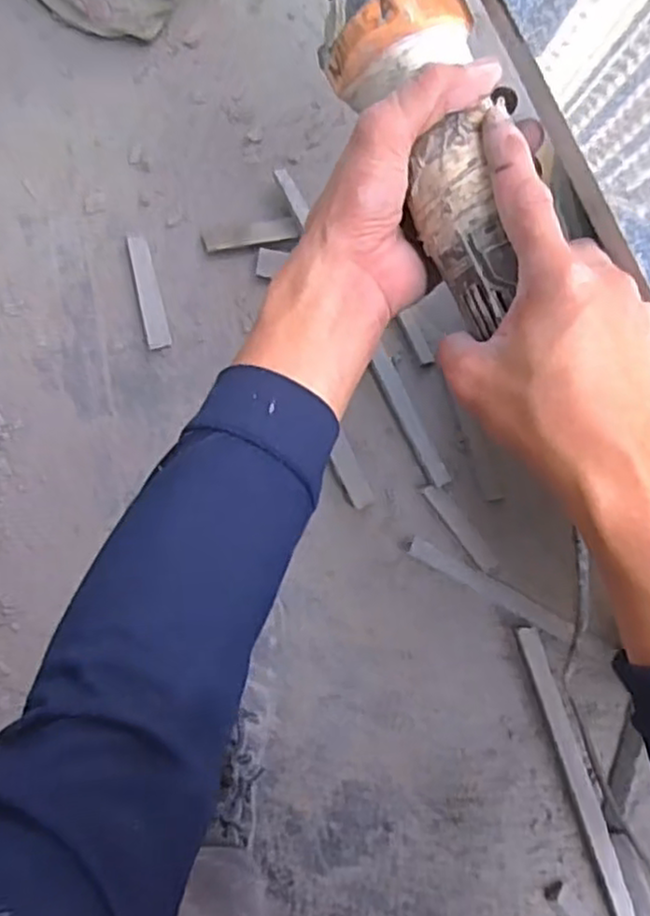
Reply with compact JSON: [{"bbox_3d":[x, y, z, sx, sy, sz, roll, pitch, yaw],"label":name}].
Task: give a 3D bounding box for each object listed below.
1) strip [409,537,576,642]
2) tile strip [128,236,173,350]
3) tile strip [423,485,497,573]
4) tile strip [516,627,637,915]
[{"bbox_3d":[0.158,0.123,0.660,0.174,0.004,0.020,28,81,-3],"label":"strip"},{"bbox_3d":[-0.160,-0.151,0.640,0.020,0.004,0.104,-12,85,-8],"label":"tile strip"},{"bbox_3d":[0.128,0.066,0.663,0.017,0.006,0.097,-37,89,-10],"label":"tile strip"},{"bbox_3d":[0.236,0.305,0.650,0.020,0.014,0.303,-18,86,-9],"label":"tile strip"}]

